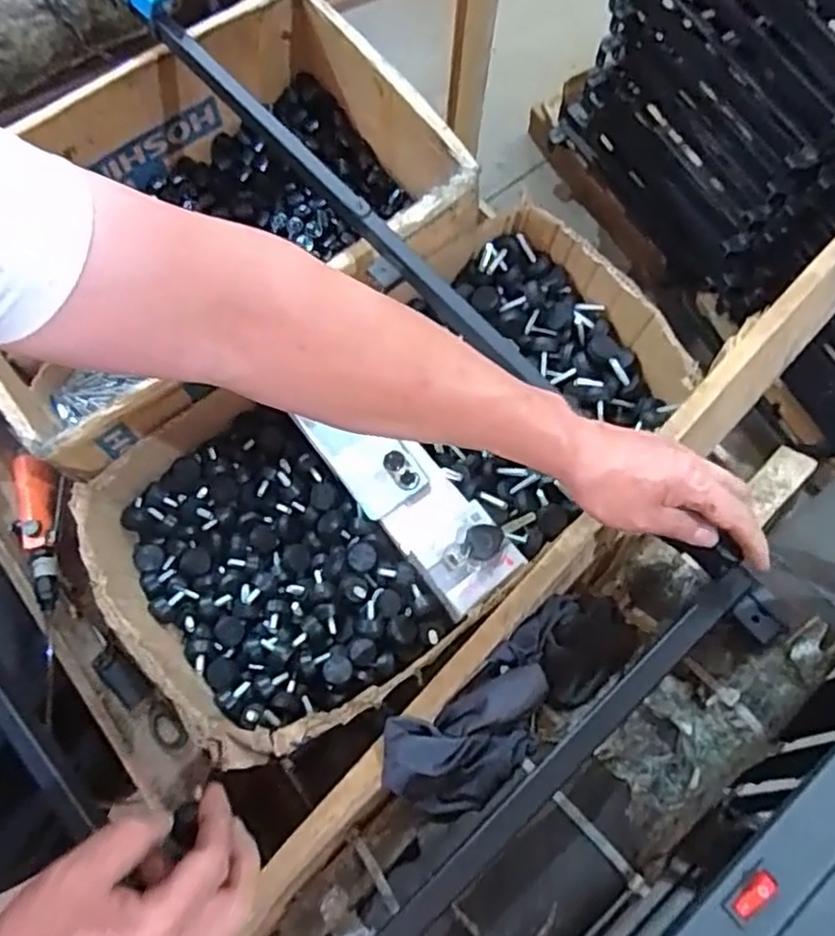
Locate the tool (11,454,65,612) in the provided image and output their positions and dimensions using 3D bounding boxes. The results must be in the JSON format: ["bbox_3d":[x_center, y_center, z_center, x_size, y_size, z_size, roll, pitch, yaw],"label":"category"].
[{"bbox_3d":[-0.425,0.070,0.764,0.046,0.034,0.171,-6,72,-2],"label":"tool"}]

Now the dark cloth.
[{"bbox_3d":[0.080,0.185,0.549,0.230,0.054,0.087,-34,75,-11],"label":"dark cloth"}]

